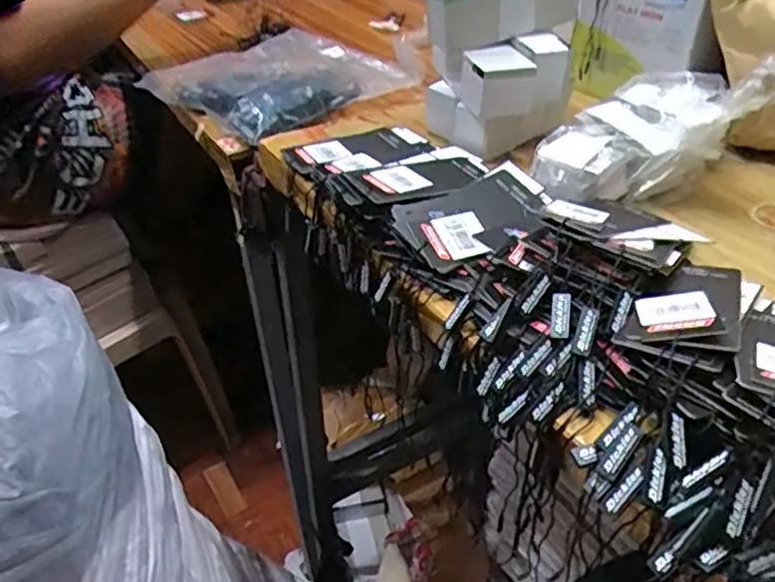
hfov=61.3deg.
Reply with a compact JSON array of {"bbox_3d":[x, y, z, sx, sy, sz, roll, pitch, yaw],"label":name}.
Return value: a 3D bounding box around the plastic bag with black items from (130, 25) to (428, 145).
[{"bbox_3d":[-0.112,-0.238,0.723,0.212,0.034,0.261,24,44,30],"label":"plastic bag with black items"}]

